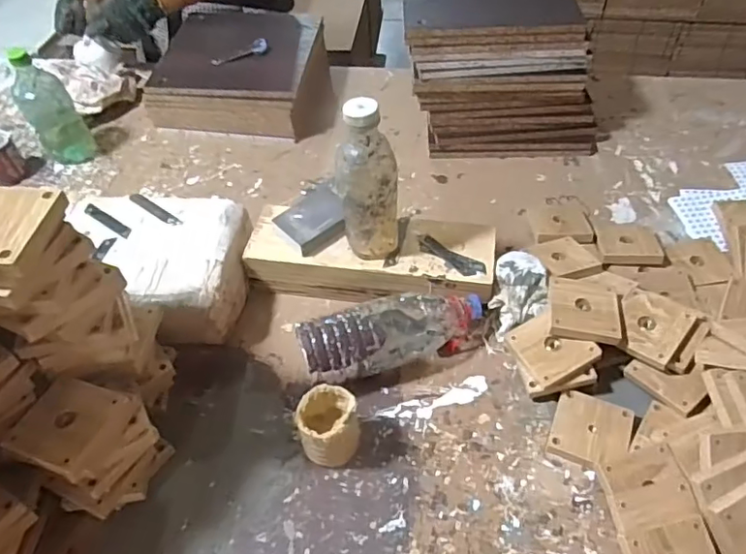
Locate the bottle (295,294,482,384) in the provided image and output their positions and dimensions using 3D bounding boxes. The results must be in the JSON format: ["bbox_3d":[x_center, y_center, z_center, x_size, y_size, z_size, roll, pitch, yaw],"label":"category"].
[{"bbox_3d":[0.027,0.073,0.693,0.225,0.084,0.074,-17,50,-12],"label":"bottle"}]

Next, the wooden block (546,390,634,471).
[{"bbox_3d":[0.248,0.177,0.629,0.081,0.017,0.084,19,52,18],"label":"wooden block"}]

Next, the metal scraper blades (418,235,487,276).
[{"bbox_3d":[0.101,-0.028,0.735,0.100,0.006,0.030,28,55,24],"label":"metal scraper blades"}]

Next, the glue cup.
[{"bbox_3d":[-0.048,0.167,0.613,0.065,0.077,0.066,-1,48,1],"label":"glue cup"}]

